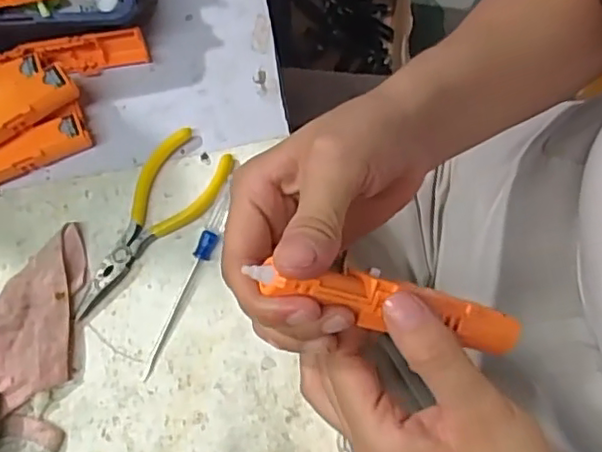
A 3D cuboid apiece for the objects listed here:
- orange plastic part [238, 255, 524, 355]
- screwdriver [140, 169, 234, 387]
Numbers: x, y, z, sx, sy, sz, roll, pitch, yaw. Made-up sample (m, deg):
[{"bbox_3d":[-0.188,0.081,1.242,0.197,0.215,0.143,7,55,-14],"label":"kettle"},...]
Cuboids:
[{"bbox_3d":[0.040,0.031,0.243,0.125,0.015,0.020,16,72,-26],"label":"orange plastic part"},{"bbox_3d":[-0.065,0.029,0.359,0.011,0.010,0.123,23,78,9],"label":"screwdriver"}]

